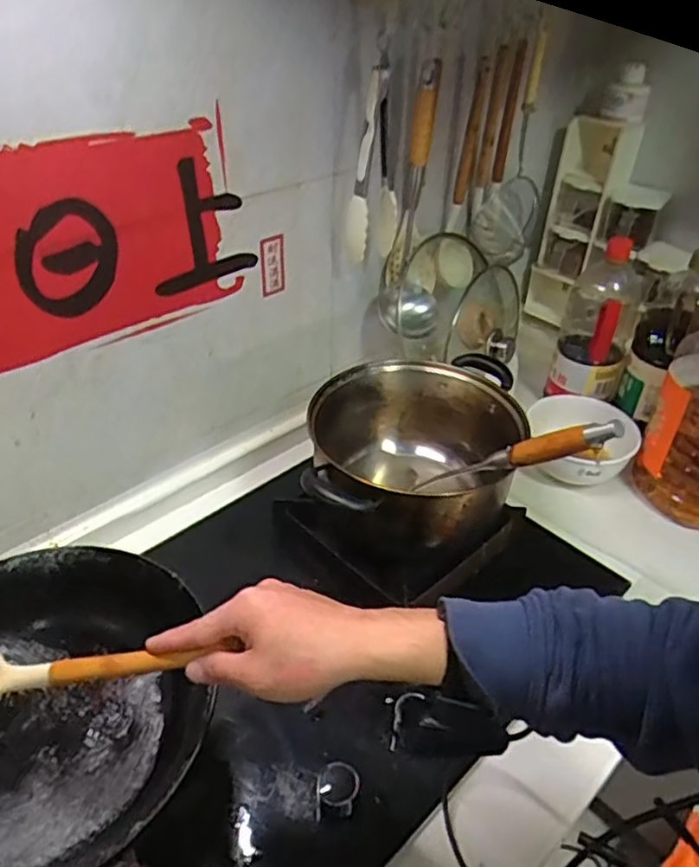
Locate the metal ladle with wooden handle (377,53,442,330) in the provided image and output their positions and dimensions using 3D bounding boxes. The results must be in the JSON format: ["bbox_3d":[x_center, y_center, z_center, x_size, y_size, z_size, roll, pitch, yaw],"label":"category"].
[{"bbox_3d":[0.091,-0.300,0.876,0.086,0.337,0.110,6,38,5],"label":"metal ladle with wooden handle"}]

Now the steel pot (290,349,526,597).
[{"bbox_3d":[0.069,0.051,0.787,0.260,0.168,0.277,6,38,5],"label":"steel pot"}]

